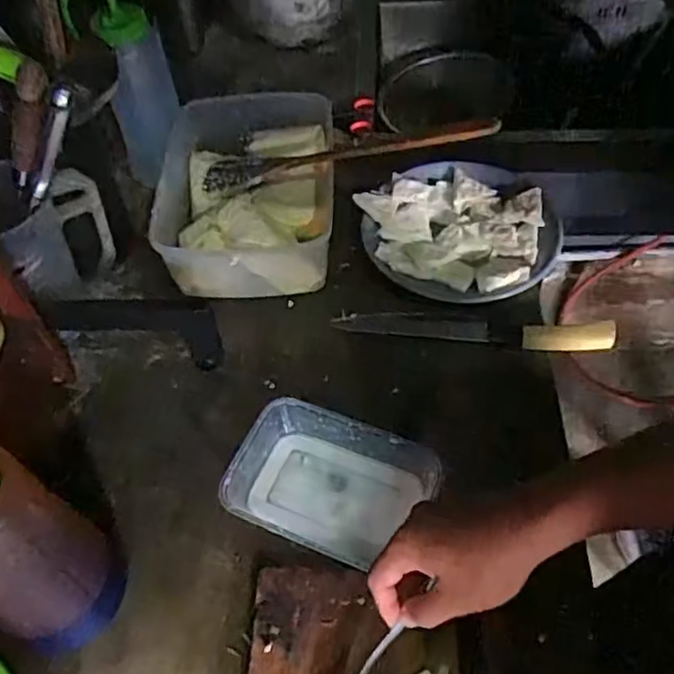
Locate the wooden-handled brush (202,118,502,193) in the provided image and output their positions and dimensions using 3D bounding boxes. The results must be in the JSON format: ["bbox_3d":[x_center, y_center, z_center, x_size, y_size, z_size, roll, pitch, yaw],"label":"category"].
[{"bbox_3d":[0.004,-0.198,0.731,0.336,0.017,0.042,-5,48,18],"label":"wooden-handled brush"}]

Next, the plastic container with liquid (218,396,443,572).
[{"bbox_3d":[-0.006,0.125,0.575,0.164,0.038,0.121,15,53,16],"label":"plastic container with liquid"}]

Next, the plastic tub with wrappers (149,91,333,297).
[{"bbox_3d":[-0.101,-0.162,0.776,0.183,0.102,0.261,-3,53,3],"label":"plastic tub with wrappers"}]

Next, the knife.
[{"bbox_3d":[0.139,-0.010,0.687,0.276,0.022,0.029,4,50,8],"label":"knife"}]

